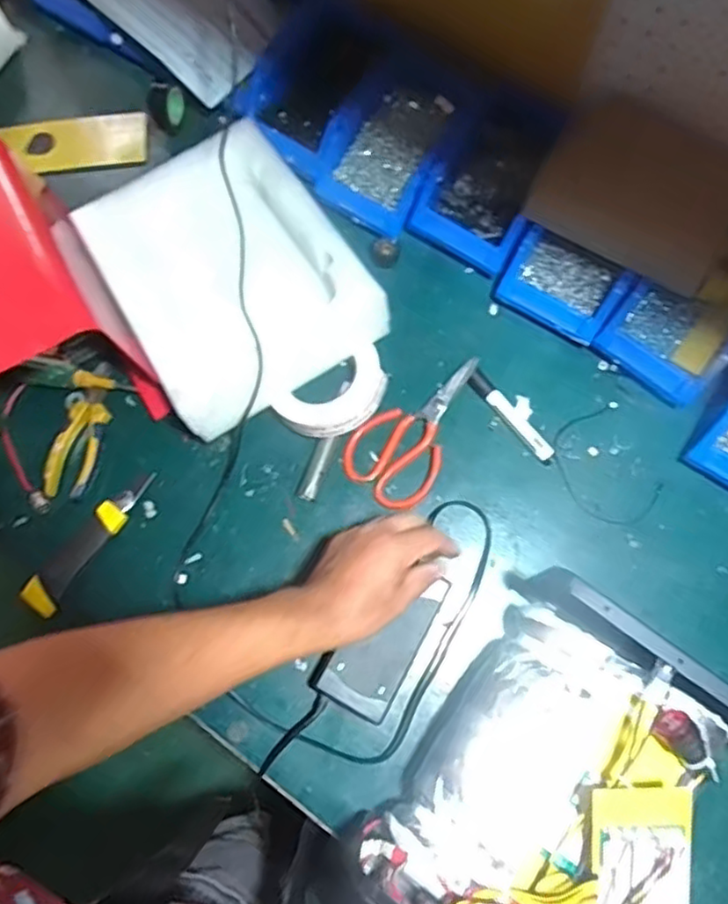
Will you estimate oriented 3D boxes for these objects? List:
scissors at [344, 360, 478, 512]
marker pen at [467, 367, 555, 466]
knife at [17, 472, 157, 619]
[{"bbox_3d":[0.058,-0.027,0.691,0.094,0.020,0.173,37,80,10],"label":"scissors"},{"bbox_3d":[0.157,-0.038,0.698,0.020,0.015,0.122,-40,78,-8],"label":"marker pen"},{"bbox_3d":[-0.284,0.089,0.681,0.040,0.022,0.168,32,79,9],"label":"knife"}]

